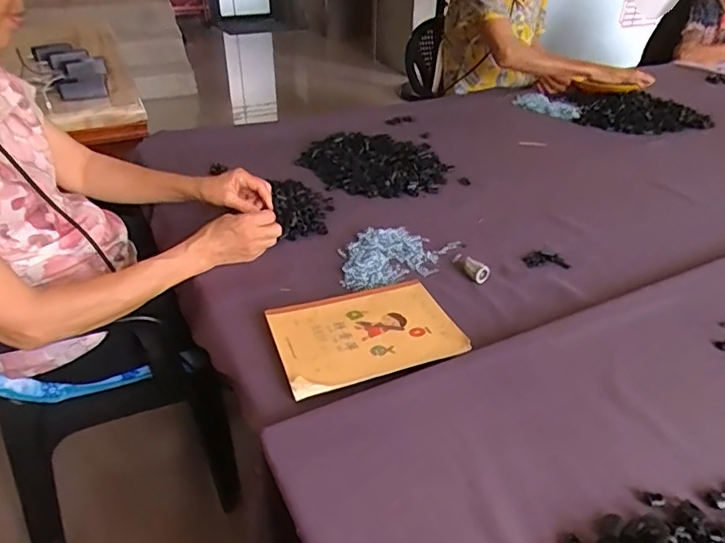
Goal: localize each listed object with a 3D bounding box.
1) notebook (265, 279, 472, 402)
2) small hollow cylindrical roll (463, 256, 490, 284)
[{"bbox_3d":[0.002,0.071,0.634,0.207,0.014,0.153,-11,35,-18],"label":"notebook"},{"bbox_3d":[0.157,-0.003,0.745,0.023,0.021,0.042,-20,39,-29],"label":"small hollow cylindrical roll"}]

